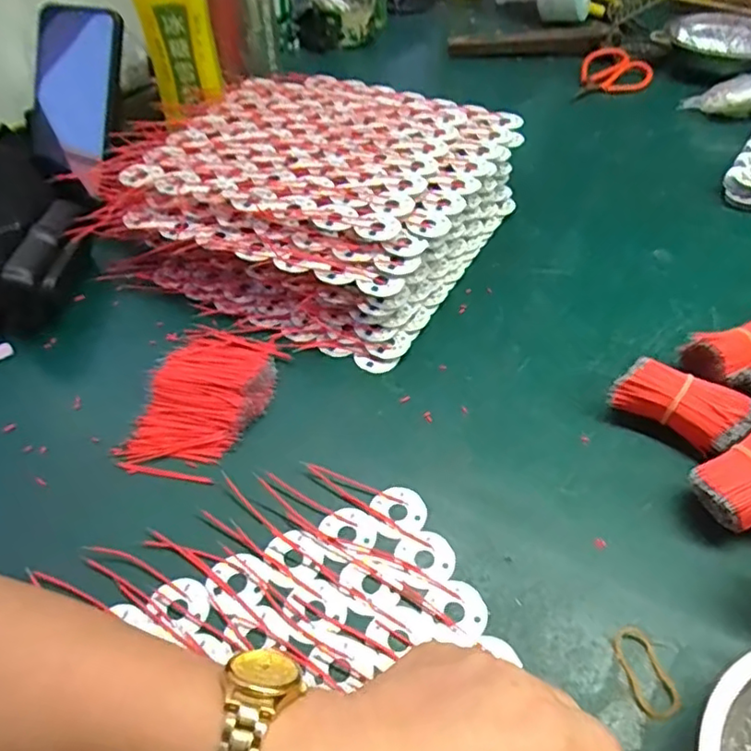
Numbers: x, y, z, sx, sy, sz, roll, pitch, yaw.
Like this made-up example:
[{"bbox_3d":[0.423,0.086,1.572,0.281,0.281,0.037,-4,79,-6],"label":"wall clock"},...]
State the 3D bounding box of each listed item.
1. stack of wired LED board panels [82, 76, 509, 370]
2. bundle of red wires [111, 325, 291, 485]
[{"bbox_3d":[-0.047,-0.157,0.505,0.275,0.078,0.281,20,52,18],"label":"stack of wired LED board panels"},{"bbox_3d":[-0.109,0.012,0.390,0.075,0.017,0.118,11,50,11],"label":"bundle of red wires"}]

